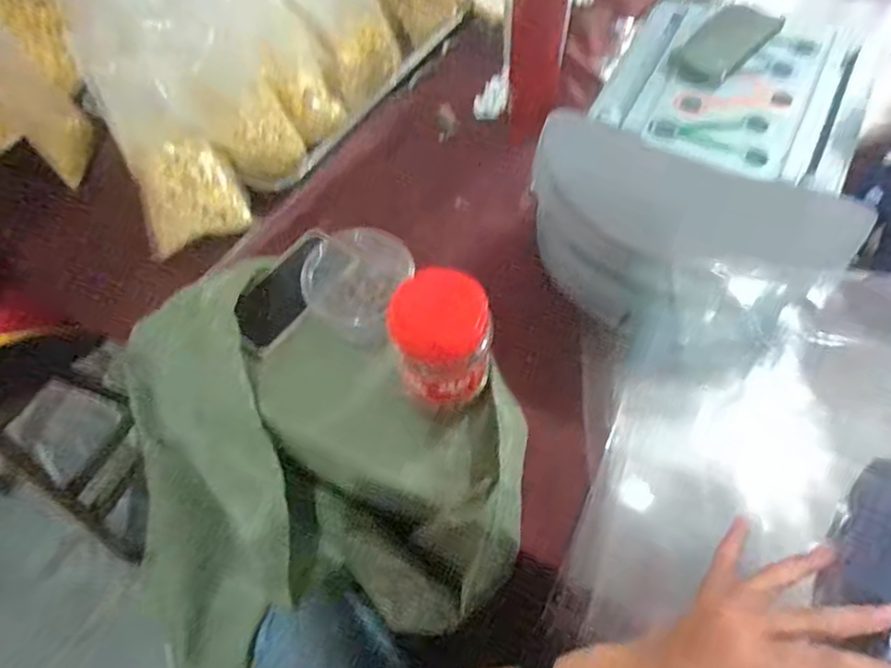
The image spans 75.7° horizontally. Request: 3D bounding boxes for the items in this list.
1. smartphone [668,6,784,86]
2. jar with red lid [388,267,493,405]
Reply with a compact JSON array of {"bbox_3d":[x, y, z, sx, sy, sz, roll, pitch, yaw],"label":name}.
[{"bbox_3d":[0.359,-0.377,0.743,0.153,0.011,0.075,-40,72,-11],"label":"smartphone"},{"bbox_3d":[-0.002,0.012,0.541,0.085,0.150,0.072,-14,58,-6],"label":"jar with red lid"}]

